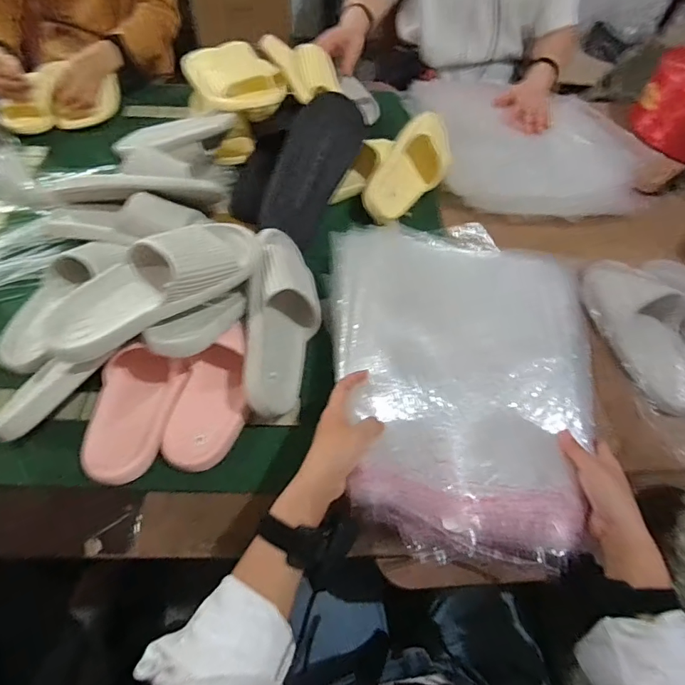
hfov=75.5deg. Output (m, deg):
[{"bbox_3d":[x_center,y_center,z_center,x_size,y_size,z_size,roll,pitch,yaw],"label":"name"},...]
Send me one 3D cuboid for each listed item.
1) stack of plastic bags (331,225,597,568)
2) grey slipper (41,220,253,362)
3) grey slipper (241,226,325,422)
[{"bbox_3d":[0.152,0.030,0.569,0.340,0.050,0.445,4,58,-6],"label":"stack of plastic bags"},{"bbox_3d":[-0.222,-0.078,0.526,0.264,0.068,0.103,-26,63,-19],"label":"grey slipper"},{"bbox_3d":[-0.077,-0.034,0.584,0.091,0.079,0.253,4,74,-2],"label":"grey slipper"}]

